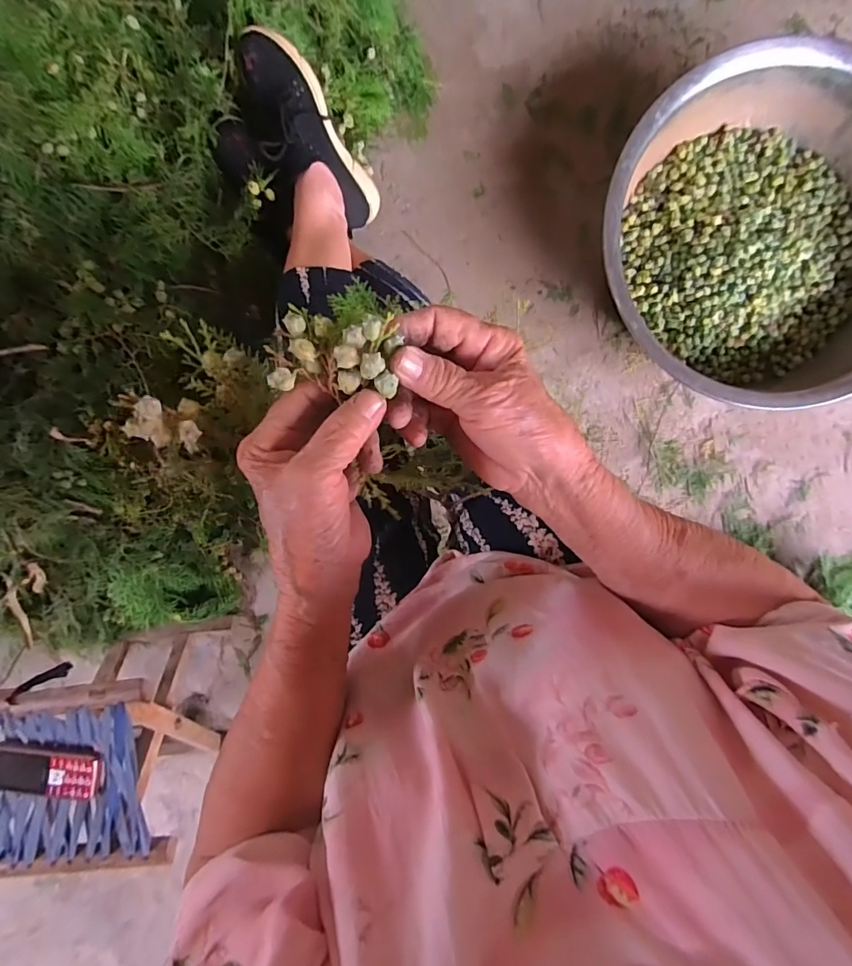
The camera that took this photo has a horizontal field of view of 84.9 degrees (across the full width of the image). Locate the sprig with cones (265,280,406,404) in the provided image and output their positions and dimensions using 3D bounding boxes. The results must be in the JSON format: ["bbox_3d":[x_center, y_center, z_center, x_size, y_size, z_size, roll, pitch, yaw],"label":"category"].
[{"bbox_3d":[-0.047,-0.071,0.241,0.067,0.019,0.053,-5,95,3],"label":"sprig with cones"}]

